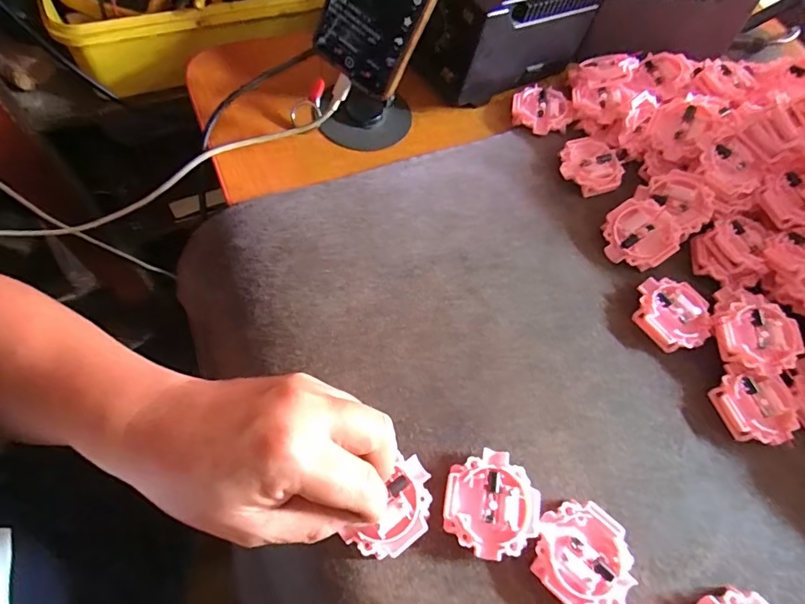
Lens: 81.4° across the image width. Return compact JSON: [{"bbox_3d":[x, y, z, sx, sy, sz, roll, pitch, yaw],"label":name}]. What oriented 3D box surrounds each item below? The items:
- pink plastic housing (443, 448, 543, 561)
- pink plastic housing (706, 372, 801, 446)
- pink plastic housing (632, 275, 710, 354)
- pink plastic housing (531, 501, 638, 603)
[{"bbox_3d":[0.050,0.115,0.267,0.053,0.014,0.052,1,65,-3],"label":"pink plastic housing"},{"bbox_3d":[0.239,0.071,0.316,0.050,0.012,0.046,-14,67,-10],"label":"pink plastic housing"},{"bbox_3d":[0.196,0.007,0.340,0.052,0.011,0.054,1,65,-3],"label":"pink plastic housing"},{"bbox_3d":[0.101,0.143,0.262,0.054,0.016,0.051,1,65,-3],"label":"pink plastic housing"}]

